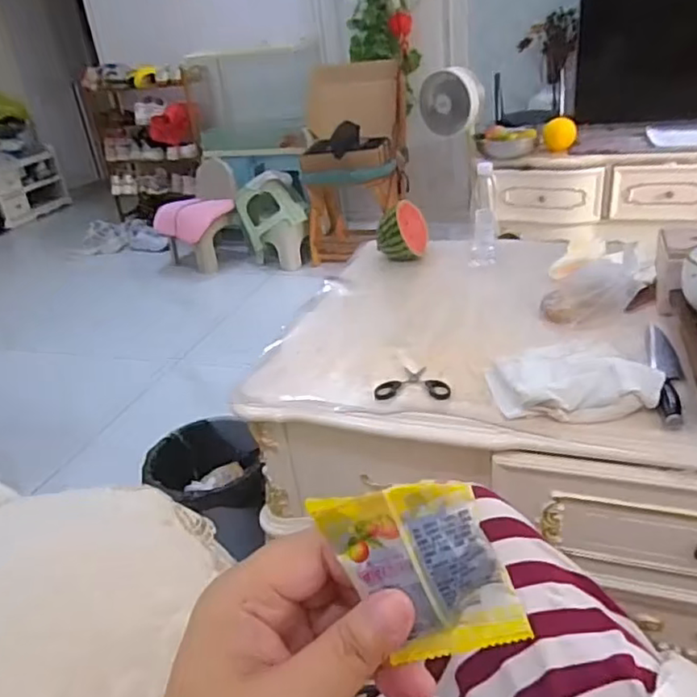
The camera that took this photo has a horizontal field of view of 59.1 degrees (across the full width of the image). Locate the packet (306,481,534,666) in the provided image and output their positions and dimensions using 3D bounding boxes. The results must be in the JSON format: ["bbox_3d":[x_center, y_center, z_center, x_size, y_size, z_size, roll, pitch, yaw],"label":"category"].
[{"bbox_3d":[0.027,0.080,0.221,0.053,0.074,0.008,-25,10,15],"label":"packet"}]

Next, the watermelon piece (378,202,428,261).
[{"bbox_3d":[0.133,-0.282,1.497,0.098,0.147,0.111,7,31,24],"label":"watermelon piece"}]

